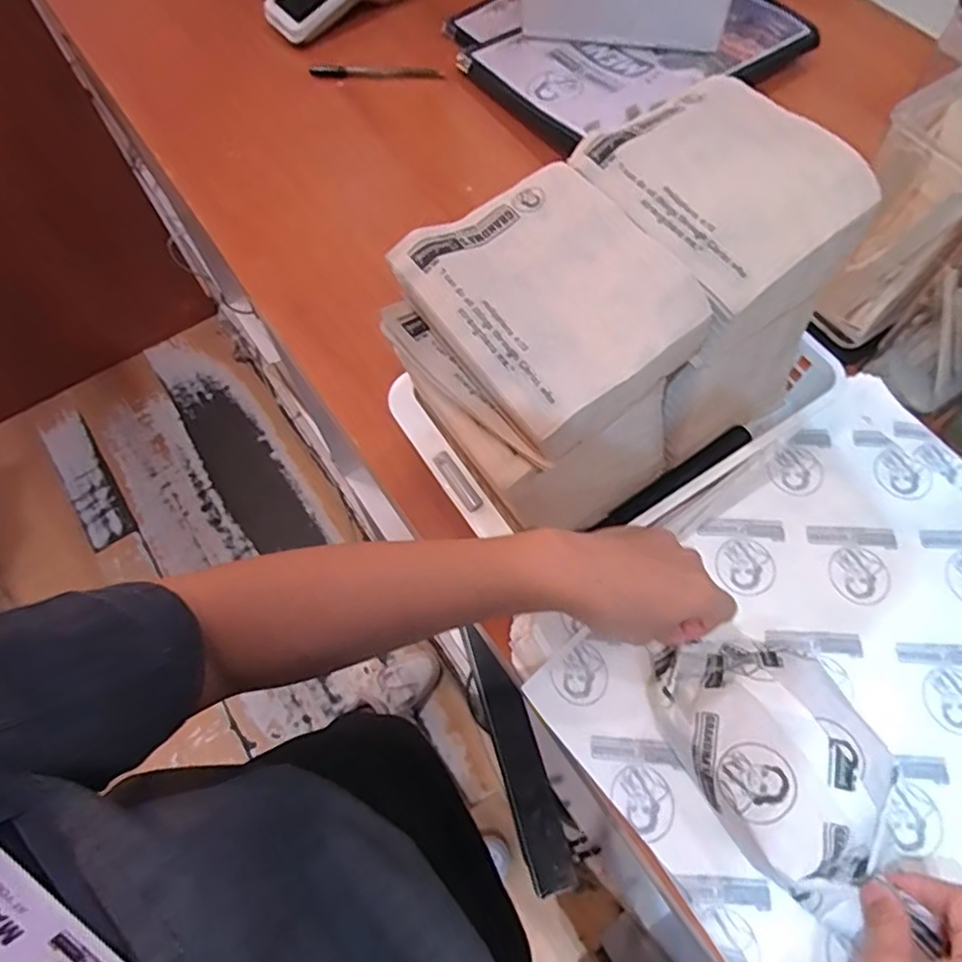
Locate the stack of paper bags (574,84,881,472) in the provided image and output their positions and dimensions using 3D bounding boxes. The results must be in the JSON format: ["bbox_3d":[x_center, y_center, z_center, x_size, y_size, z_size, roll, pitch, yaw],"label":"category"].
[{"bbox_3d":[0.150,-0.141,0.445,0.131,0.177,0.159,-31,68,-12],"label":"stack of paper bags"}]

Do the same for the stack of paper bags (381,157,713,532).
[{"bbox_3d":[0.038,-0.069,0.424,0.139,0.169,0.158,-34,68,-13],"label":"stack of paper bags"}]

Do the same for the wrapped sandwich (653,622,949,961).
[{"bbox_3d":[0.179,0.164,0.379,0.104,0.048,0.139,-27,67,-10],"label":"wrapped sandwich"}]

